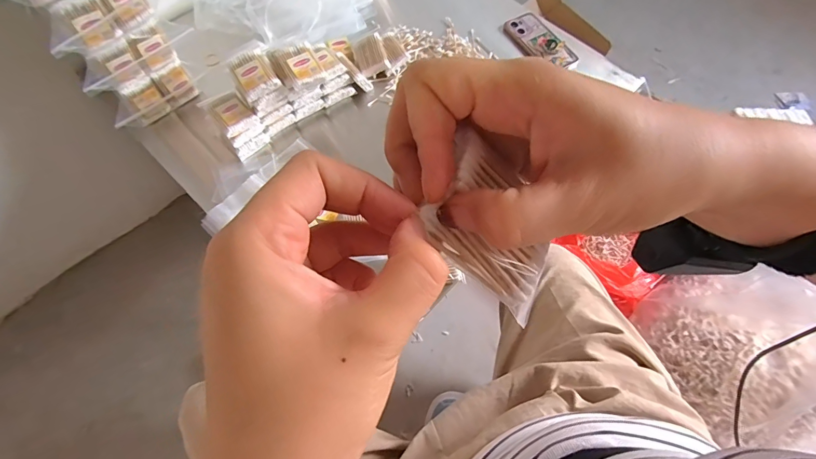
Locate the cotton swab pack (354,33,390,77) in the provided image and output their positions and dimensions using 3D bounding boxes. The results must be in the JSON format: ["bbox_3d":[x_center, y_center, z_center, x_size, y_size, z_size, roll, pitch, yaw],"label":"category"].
[{"bbox_3d":[-0.071,-0.337,0.774,0.059,0.018,0.072,-25,86,9],"label":"cotton swab pack"}]

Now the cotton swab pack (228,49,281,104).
[{"bbox_3d":[-0.240,-0.245,0.625,0.059,0.029,0.071,-28,69,-14],"label":"cotton swab pack"}]

